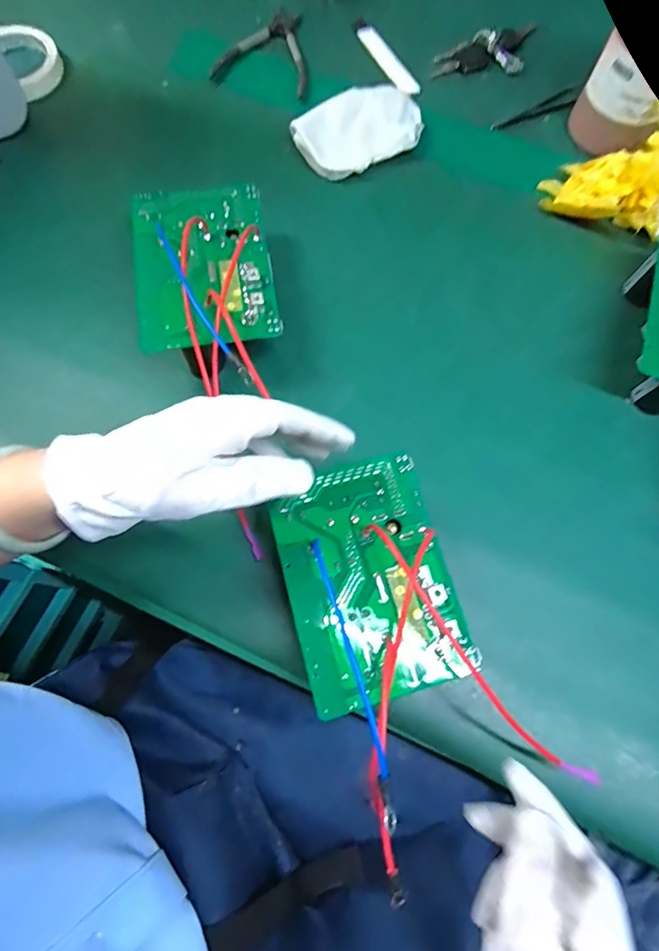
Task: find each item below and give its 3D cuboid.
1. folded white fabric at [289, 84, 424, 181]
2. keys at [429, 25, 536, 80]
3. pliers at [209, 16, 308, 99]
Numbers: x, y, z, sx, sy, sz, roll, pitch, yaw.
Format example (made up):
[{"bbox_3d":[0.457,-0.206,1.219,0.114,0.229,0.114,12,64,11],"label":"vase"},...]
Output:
[{"bbox_3d":[0.031,-0.359,0.499,0.128,0.024,0.080,-27,75,-9],"label":"folded white fabric"},{"bbox_3d":[0.191,-0.495,0.557,0.147,0.016,0.061,-24,75,-8],"label":"keys"},{"bbox_3d":[-0.066,-0.485,0.548,0.108,0.006,0.135,12,73,3],"label":"pliers"}]

